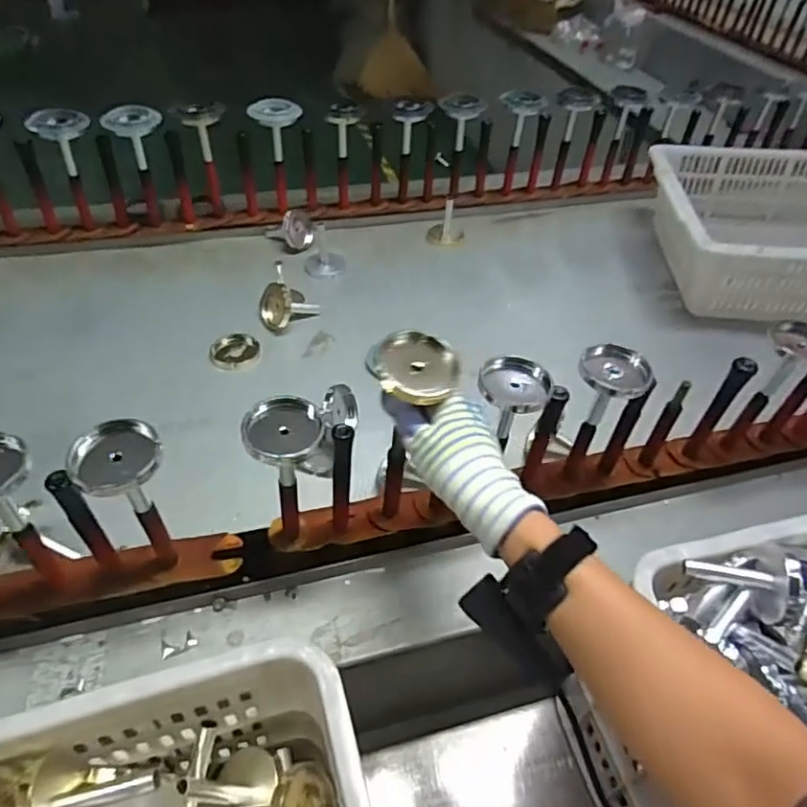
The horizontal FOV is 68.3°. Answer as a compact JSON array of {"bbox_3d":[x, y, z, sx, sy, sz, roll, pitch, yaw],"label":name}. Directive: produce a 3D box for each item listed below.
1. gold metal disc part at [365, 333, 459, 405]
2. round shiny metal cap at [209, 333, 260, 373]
[{"bbox_3d":[0.011,-0.027,0.448,0.061,0.016,0.058,-31,74,-33],"label":"gold metal disc part"},{"bbox_3d":[-0.224,-0.070,0.792,0.063,0.009,0.067,3,47,-3],"label":"round shiny metal cap"}]

